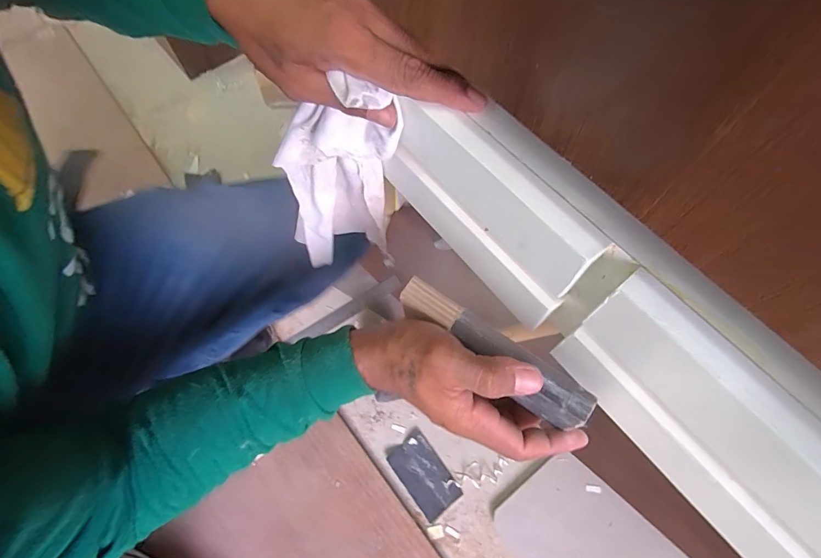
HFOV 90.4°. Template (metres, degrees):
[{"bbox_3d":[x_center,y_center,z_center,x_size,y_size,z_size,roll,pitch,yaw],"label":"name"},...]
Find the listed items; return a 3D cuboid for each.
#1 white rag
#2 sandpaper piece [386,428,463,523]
[{"bbox_3d":[-0.067,-0.086,0.365,0.091,0.228,0.076,26,67,-2],"label":"white rag"},{"bbox_3d":[0.021,0.308,0.642,0.066,0.004,0.116,-35,70,-14],"label":"sandpaper piece"}]

